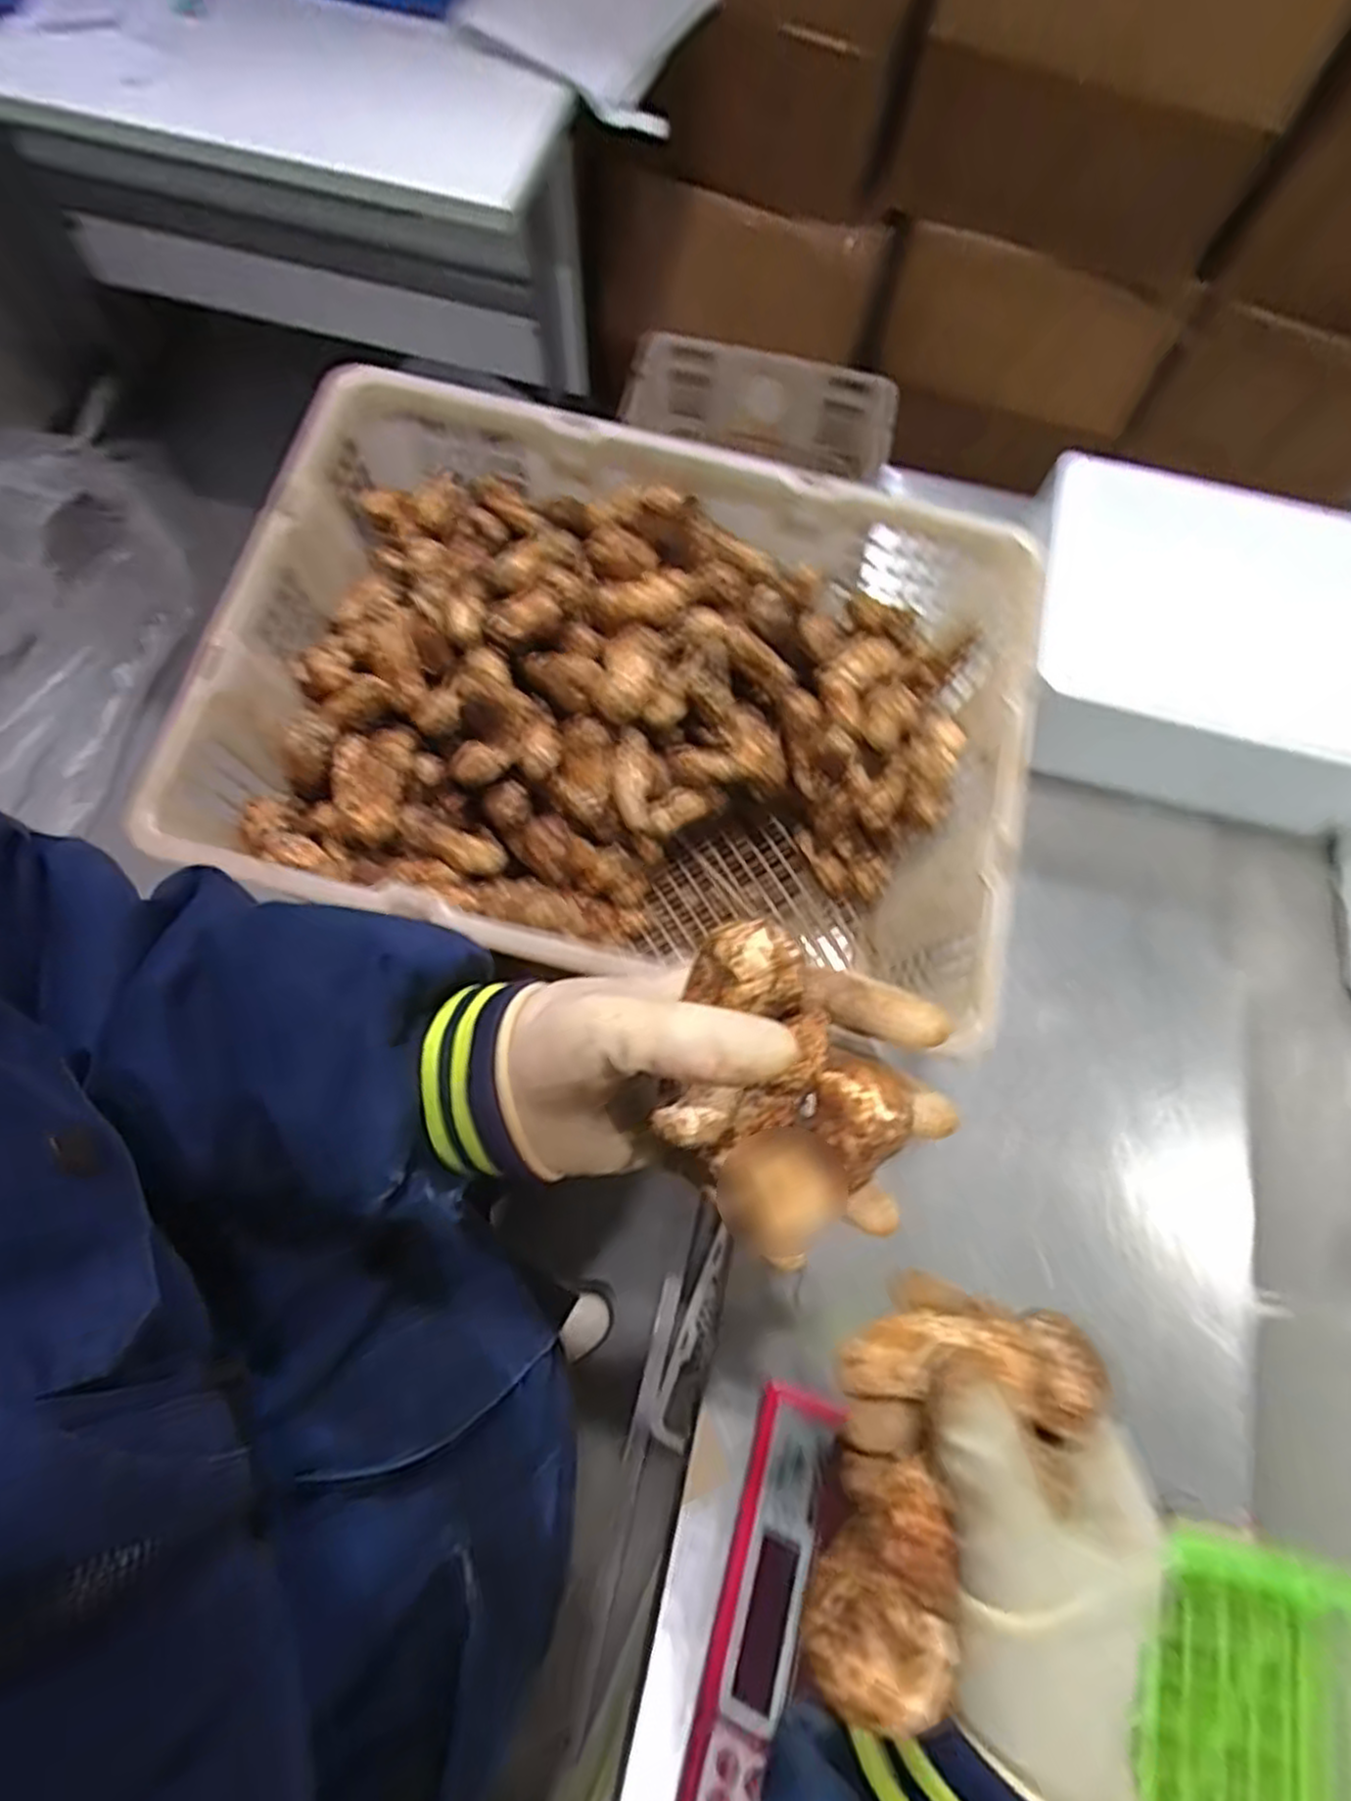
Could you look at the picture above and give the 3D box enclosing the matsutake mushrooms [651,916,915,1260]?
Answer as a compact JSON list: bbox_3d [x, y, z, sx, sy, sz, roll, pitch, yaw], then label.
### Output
[{"bbox_3d":[0.026,0.060,0.253,0.067,0.049,0.088,-36,77,-12],"label":"matsutake mushrooms"}]

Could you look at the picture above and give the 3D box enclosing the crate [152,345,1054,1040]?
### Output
[{"bbox_3d":[-0.031,-0.120,0.542,0.494,0.159,0.364,14,73,2],"label":"crate"}]

